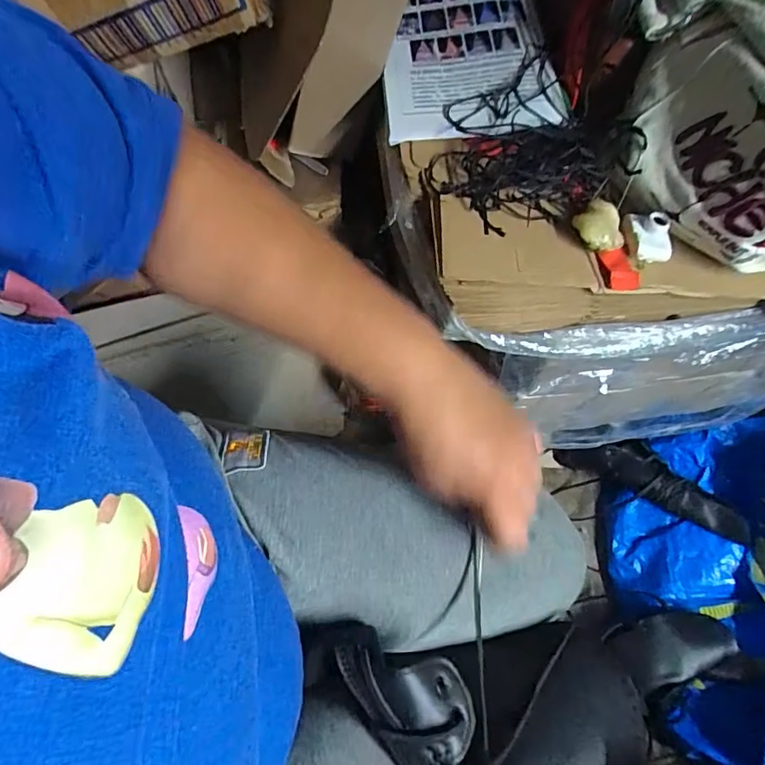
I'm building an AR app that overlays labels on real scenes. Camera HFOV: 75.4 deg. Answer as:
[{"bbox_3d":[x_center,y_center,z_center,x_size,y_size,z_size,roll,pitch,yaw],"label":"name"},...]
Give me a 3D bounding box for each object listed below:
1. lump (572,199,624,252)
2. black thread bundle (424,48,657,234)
[{"bbox_3d":[0.173,-0.126,0.401,0.033,0.024,0.040,-4,65,-5],"label":"lump"},{"bbox_3d":[0.115,-0.204,0.424,0.156,0.043,0.147,-20,67,-12],"label":"black thread bundle"}]

